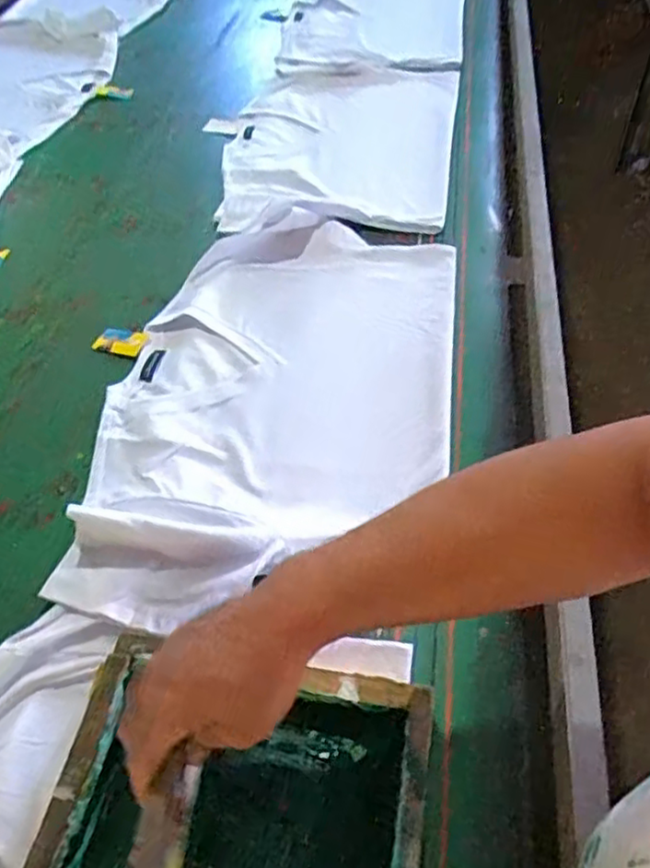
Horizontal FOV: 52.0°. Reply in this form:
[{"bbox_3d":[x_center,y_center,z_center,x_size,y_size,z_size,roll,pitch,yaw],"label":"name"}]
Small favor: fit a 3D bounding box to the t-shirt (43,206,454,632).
[{"bbox_3d":[-0.048,-0.058,0.755,0.371,0.055,0.577,5,52,7],"label":"t-shirt"}]

